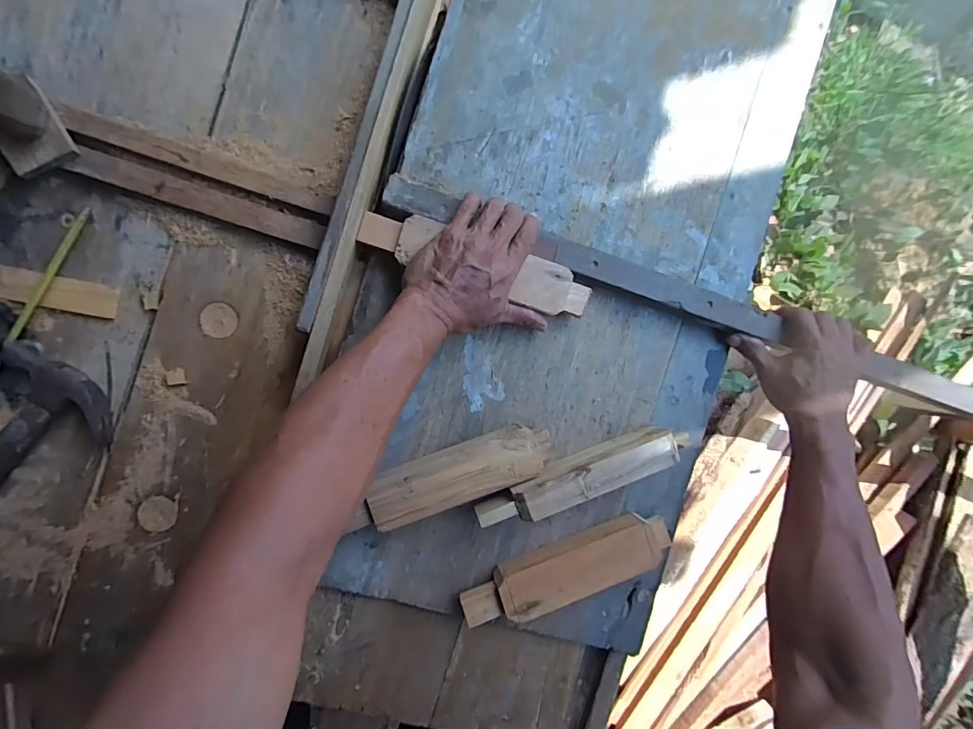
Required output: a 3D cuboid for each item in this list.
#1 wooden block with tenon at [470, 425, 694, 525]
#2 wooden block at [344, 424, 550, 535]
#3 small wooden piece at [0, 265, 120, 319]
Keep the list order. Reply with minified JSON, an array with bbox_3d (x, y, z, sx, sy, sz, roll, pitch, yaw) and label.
[{"bbox_3d":[0.095,0.111,0.447,0.220,0.054,0.037,-18,93,-6],"label":"wooden block with tenon"},{"bbox_3d":[-0.029,0.108,0.439,0.187,0.034,0.055,-19,87,-7],"label":"wooden block"},{"bbox_3d":[-0.395,-0.066,0.404,0.100,0.005,0.029,11,89,-8],"label":"small wooden piece"}]

